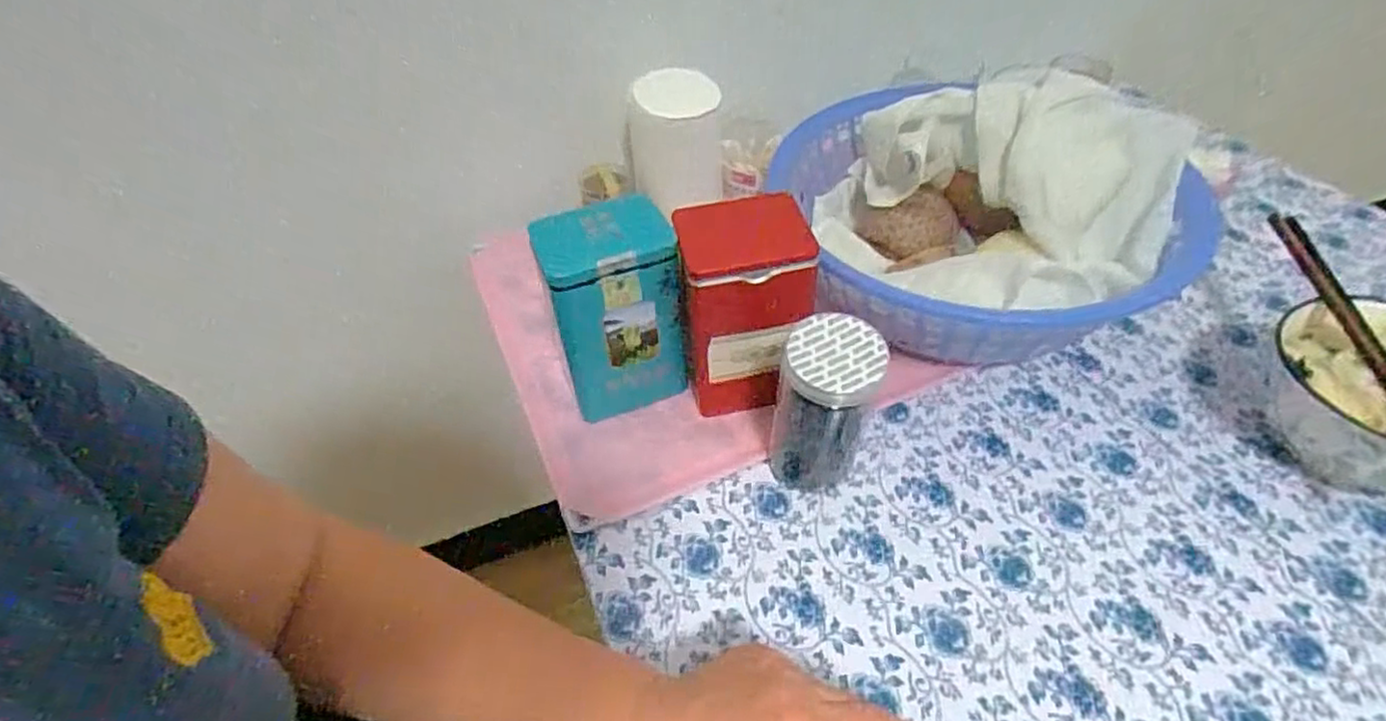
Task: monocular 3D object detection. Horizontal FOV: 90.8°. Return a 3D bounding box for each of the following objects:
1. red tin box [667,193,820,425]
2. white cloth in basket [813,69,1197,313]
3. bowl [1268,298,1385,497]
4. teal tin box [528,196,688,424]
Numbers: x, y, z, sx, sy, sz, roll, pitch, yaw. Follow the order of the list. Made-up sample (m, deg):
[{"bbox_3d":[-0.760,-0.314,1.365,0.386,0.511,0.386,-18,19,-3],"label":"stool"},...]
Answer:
[{"bbox_3d":[0.035,-0.034,0.476,0.082,0.142,0.071,-3,46,0],"label":"red tin box"},{"bbox_3d":[0.254,-0.128,0.536,0.256,0.107,0.262,-19,49,-13],"label":"white cloth in basket"},{"bbox_3d":[0.441,0.029,0.440,0.141,0.070,0.129,-1,46,2],"label":"bowl"},{"bbox_3d":[-0.055,-0.031,0.479,0.083,0.152,0.061,-16,47,-12],"label":"teal tin box"}]

